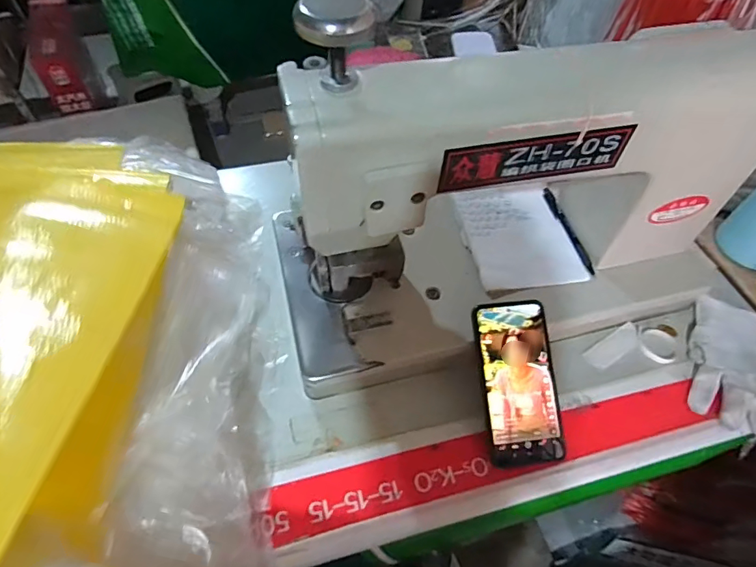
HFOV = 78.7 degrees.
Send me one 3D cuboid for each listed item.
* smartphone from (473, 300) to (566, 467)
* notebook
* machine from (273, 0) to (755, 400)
[{"bbox_3d":[0.147,0.100,0.479,0.077,0.010,0.162,-5,81,-5],"label":"smartphone"},{"bbox_3d":[0.169,-0.062,0.573,0.126,0.010,0.159,-11,57,-9],"label":"notebook"},{"bbox_3d":[0.167,-0.093,0.458,0.533,0.334,0.212,-18,59,-13],"label":"machine"}]

